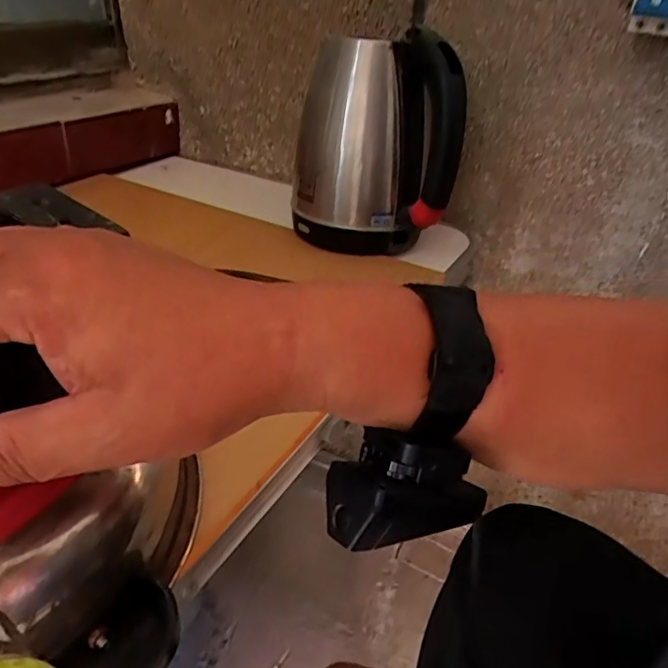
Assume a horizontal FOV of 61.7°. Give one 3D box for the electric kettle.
[{"bbox_3d":[0.049,-0.214,0.622,0.170,0.210,0.172,12,34,13],"label":"electric kettle"}]

